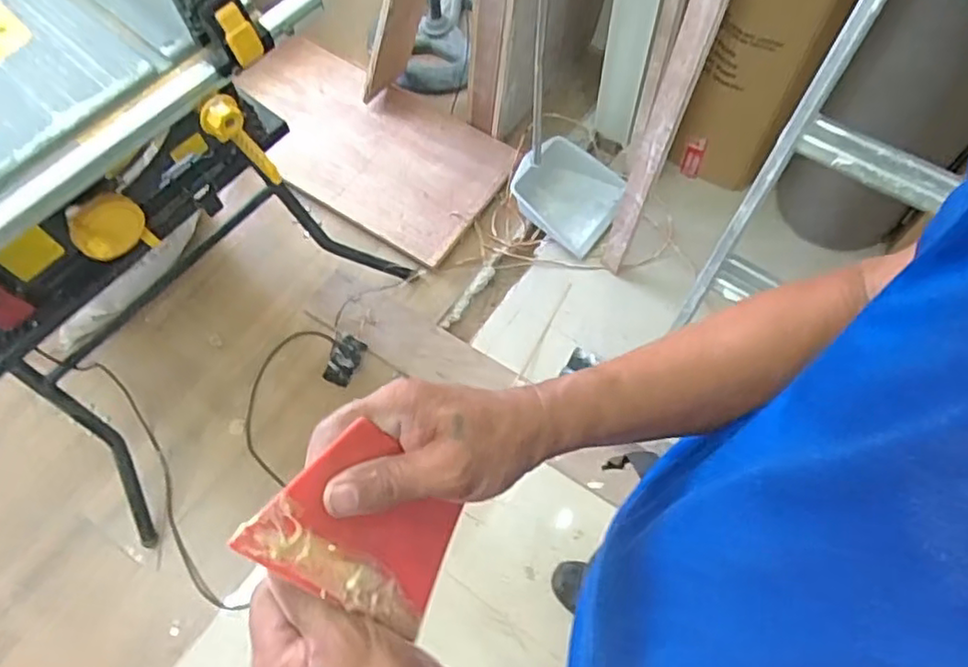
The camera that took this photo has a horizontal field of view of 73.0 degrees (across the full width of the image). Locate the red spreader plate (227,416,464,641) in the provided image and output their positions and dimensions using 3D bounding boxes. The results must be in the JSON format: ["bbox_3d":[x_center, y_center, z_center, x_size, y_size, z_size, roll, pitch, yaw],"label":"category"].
[{"bbox_3d":[-0.060,0.097,0.339,0.108,0.004,0.080,37,73,-28],"label":"red spreader plate"}]

